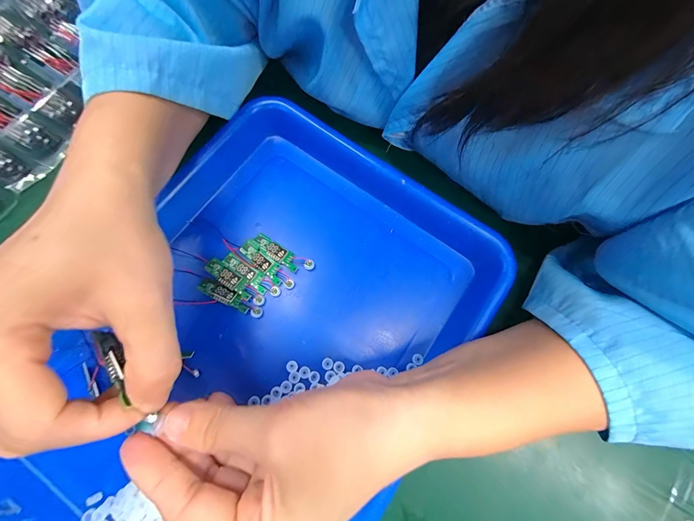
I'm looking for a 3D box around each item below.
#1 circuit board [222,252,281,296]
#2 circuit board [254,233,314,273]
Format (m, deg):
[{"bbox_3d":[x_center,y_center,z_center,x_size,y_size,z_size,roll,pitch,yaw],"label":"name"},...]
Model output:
[{"bbox_3d":[-0.073,0.012,0.226,0.052,0.005,0.012,34,78,6],"label":"circuit board"},{"bbox_3d":[-0.050,-0.004,0.231,0.050,0.005,0.014,28,77,5],"label":"circuit board"}]

